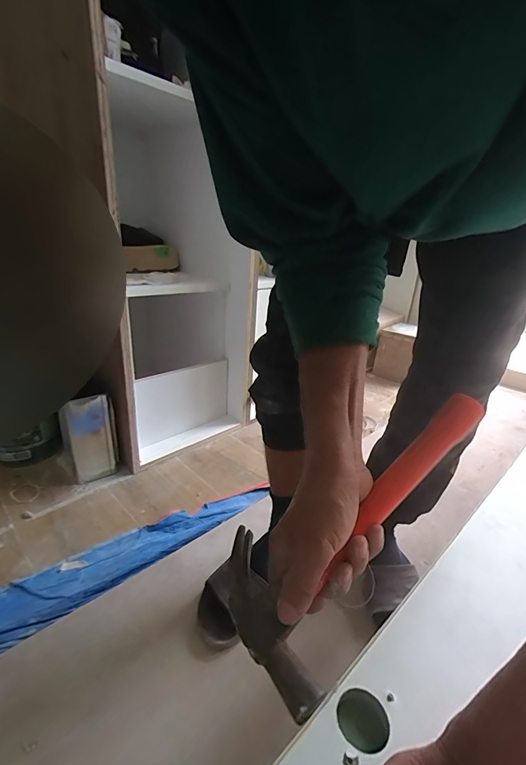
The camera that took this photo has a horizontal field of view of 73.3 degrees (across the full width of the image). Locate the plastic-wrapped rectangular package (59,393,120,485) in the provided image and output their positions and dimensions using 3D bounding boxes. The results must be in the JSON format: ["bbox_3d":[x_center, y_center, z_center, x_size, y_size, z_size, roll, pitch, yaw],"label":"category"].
[{"bbox_3d":[-0.422,0.139,0.879,0.108,0.207,0.042,-17,32,-41],"label":"plastic-wrapped rectangular package"}]

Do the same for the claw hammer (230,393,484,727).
[{"bbox_3d":[0.081,0.104,0.299,0.273,0.024,0.117,-45,42,-12],"label":"claw hammer"}]

